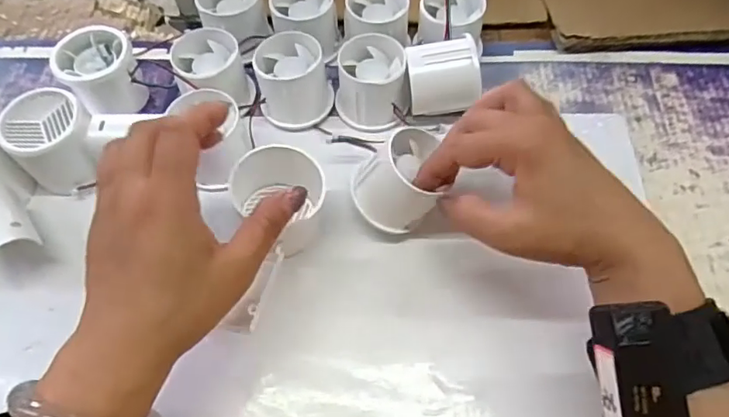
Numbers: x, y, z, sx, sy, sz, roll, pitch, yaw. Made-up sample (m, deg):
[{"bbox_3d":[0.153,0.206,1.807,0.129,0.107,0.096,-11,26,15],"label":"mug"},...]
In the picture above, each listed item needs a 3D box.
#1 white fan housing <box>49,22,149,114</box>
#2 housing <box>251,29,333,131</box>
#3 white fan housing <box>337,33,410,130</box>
[{"bbox_3d":[-0.203,-0.103,0.414,0.053,0.054,0.056,39,69,20],"label":"white fan housing"},{"bbox_3d":[-0.053,-0.098,0.405,0.054,0.045,0.055,-4,62,-1],"label":"housing"},{"bbox_3d":[0.006,-0.096,0.405,0.053,0.043,0.057,-3,62,-1],"label":"white fan housing"}]

